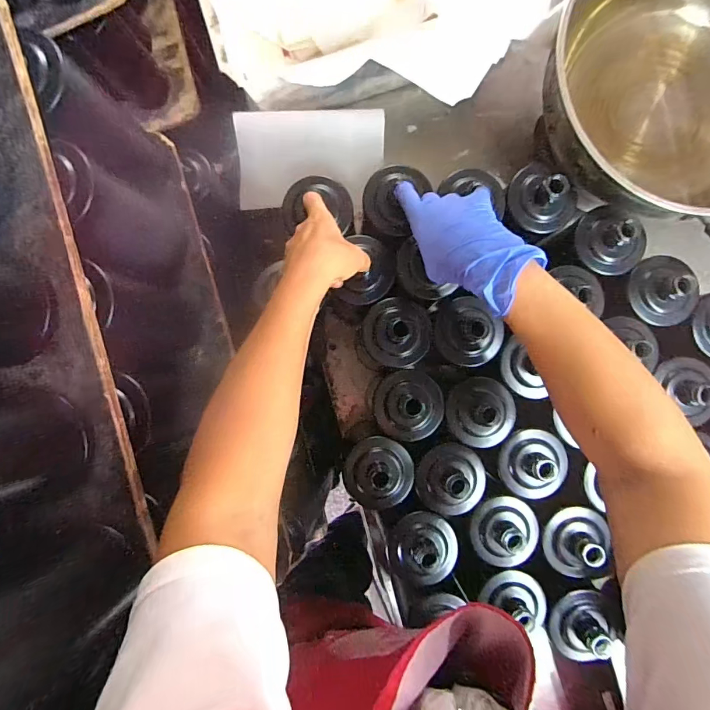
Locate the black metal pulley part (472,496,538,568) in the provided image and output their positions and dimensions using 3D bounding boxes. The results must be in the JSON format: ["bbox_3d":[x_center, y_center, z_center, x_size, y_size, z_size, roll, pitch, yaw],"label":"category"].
[{"bbox_3d":[0.165,0.194,0.437,0.070,0.027,0.071,-1,89,5],"label":"black metal pulley part"}]

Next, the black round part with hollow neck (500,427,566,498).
[{"bbox_3d":[0.197,0.121,0.438,0.073,0.037,0.072,0,89,5],"label":"black round part with hollow neck"}]

